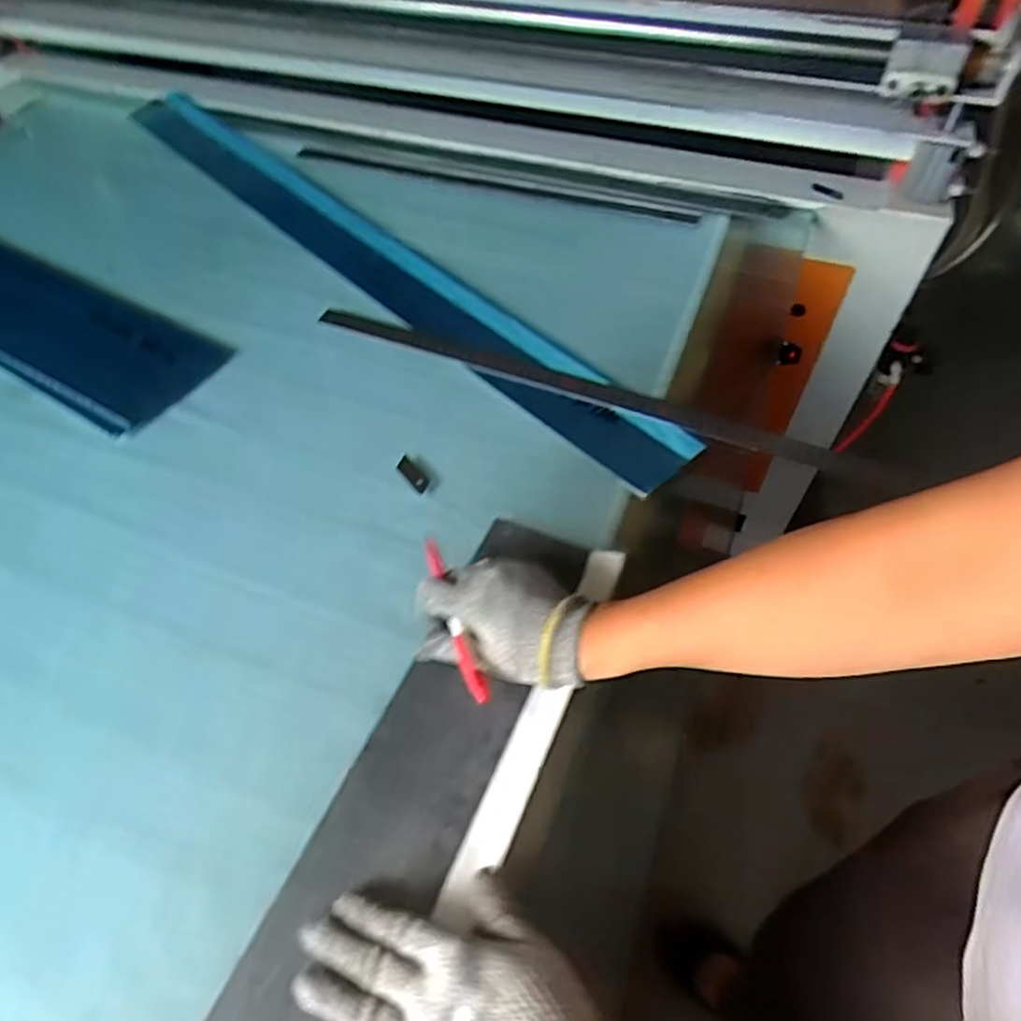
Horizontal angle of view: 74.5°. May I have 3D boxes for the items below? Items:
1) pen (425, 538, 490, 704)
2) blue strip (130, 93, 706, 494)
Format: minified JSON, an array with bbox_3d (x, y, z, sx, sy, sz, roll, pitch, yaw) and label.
[{"bbox_3d":[-0.041,0.076,0.488,0.015,0.011,0.132,-17,60,-9],"label":"pen"},{"bbox_3d":[-0.222,-0.366,0.884,0.103,0.009,1.129,-35,58,-22],"label":"blue strip"}]

